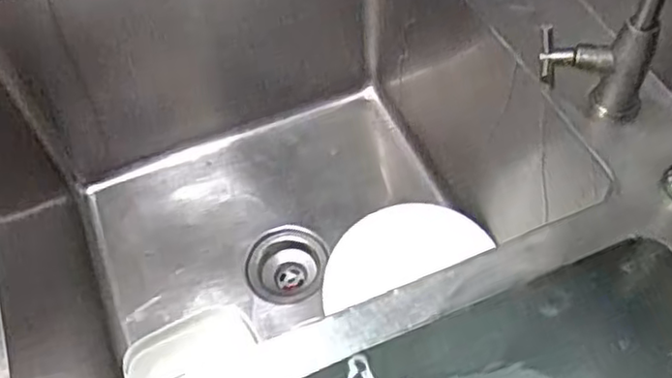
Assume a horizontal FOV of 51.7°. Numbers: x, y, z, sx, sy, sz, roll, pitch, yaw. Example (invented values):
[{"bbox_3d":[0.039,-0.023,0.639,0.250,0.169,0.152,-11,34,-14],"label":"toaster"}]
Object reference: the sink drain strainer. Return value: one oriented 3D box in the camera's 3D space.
[{"bbox_3d":[-0.071,0.109,0.967,0.098,0.052,0.114,17,59,14],"label":"sink drain strainer"}]

